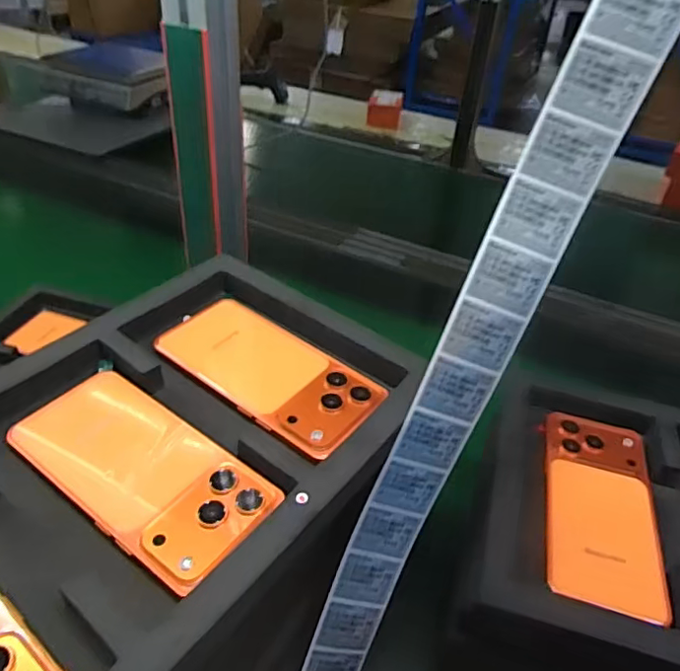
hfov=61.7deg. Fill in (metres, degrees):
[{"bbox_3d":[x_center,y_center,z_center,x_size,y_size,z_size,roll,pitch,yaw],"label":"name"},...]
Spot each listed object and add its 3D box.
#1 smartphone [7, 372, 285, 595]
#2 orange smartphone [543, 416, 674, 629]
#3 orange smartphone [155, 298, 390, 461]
[{"bbox_3d":[-0.116,0.076,0.329,0.157,0.007,0.075,28,44,25],"label":"smartphone"},{"bbox_3d":[0.191,0.122,0.416,0.077,0.008,0.159,14,39,10],"label":"orange smartphone"},{"bbox_3d":[-0.049,0.025,0.394,0.161,0.010,0.075,28,44,25],"label":"orange smartphone"}]

